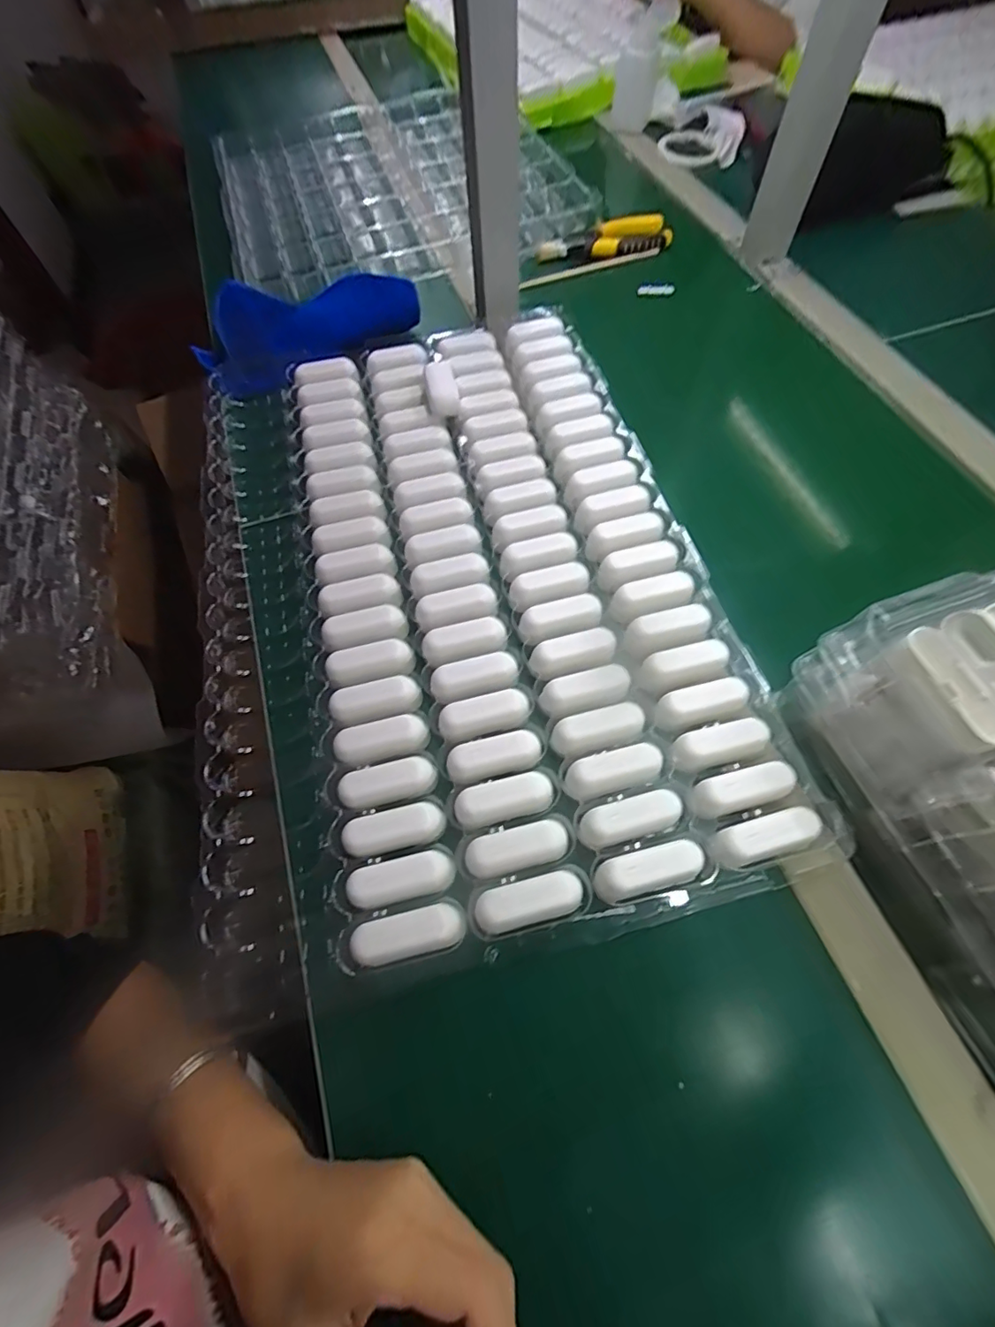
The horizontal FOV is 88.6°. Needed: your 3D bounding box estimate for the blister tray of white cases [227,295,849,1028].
[{"bbox_3d":[-0.031,-0.077,0.417,0.361,0.045,0.553,-15,64,-4],"label":"blister tray of white cases"}]

